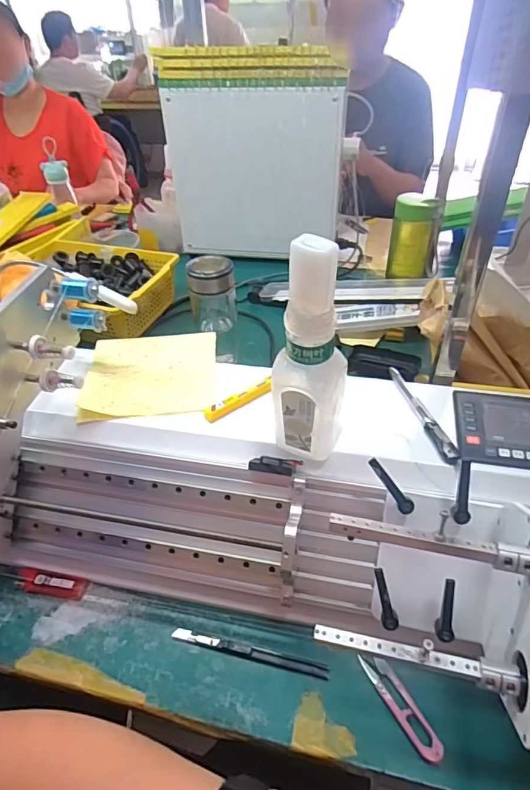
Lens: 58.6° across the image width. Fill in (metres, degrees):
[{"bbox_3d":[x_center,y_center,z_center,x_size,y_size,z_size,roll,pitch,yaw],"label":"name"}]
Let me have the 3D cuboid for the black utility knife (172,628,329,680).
[{"bbox_3d":[-0.016,0.246,0.453,0.153,0.006,0.012,8,42,12],"label":"black utility knife"}]

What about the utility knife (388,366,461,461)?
[{"bbox_3d":[0.157,0.017,0.482,0.018,0.011,0.130,-13,42,-11],"label":"utility knife"}]

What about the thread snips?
[{"bbox_3d":[0.119,0.270,0.413,0.022,0.008,0.092,-20,44,-19],"label":"thread snips"}]

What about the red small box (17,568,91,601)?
[{"bbox_3d":[-0.232,0.205,0.515,0.080,0.013,0.026,5,42,9],"label":"red small box"}]

